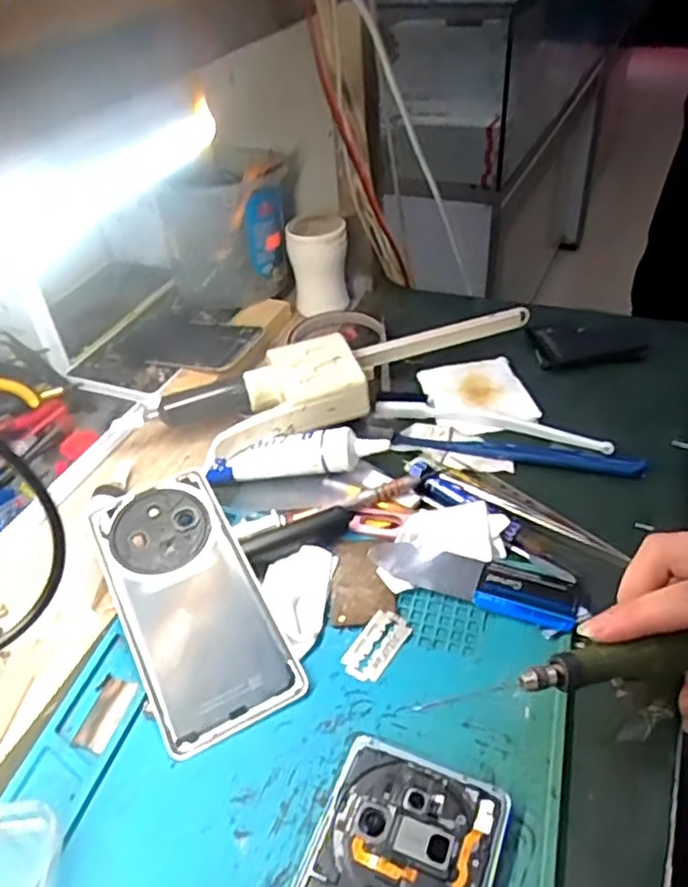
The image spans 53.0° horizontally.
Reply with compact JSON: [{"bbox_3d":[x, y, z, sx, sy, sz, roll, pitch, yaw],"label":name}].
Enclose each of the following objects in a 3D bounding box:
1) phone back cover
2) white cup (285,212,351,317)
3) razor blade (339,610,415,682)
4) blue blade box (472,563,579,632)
[{"bbox_3d":[-0.087,0.085,0.389,0.075,0.004,0.161,-23,56,-16],"label":"phone back cover"},{"bbox_3d":[-0.023,-0.168,0.639,0.051,0.076,0.045,-5,41,-1],"label":"white cup"},{"bbox_3d":[0.017,0.109,0.373,0.024,0.004,0.042,26,53,24],"label":"razor blade"},{"bbox_3d":[0.102,0.084,0.386,0.054,0.004,0.032,13,44,19],"label":"blue blade box"}]

